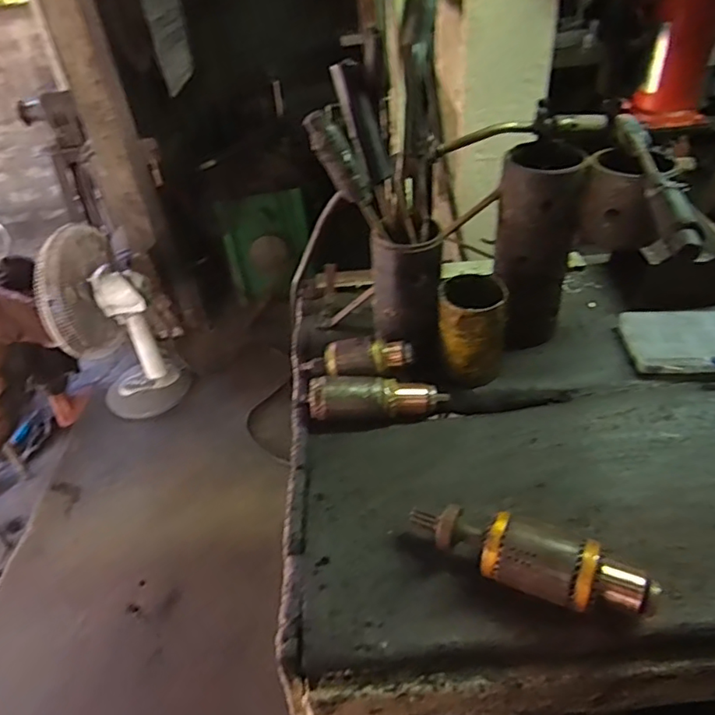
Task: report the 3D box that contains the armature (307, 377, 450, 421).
[{"bbox_3d":[0.022,0.043,0.644,0.152,0.041,0.039,-7,39,-1],"label":"armature"}]

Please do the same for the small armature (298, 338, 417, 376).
[{"bbox_3d":[-0.002,0.004,0.671,0.132,0.042,0.035,-2,39,5],"label":"small armature"}]

